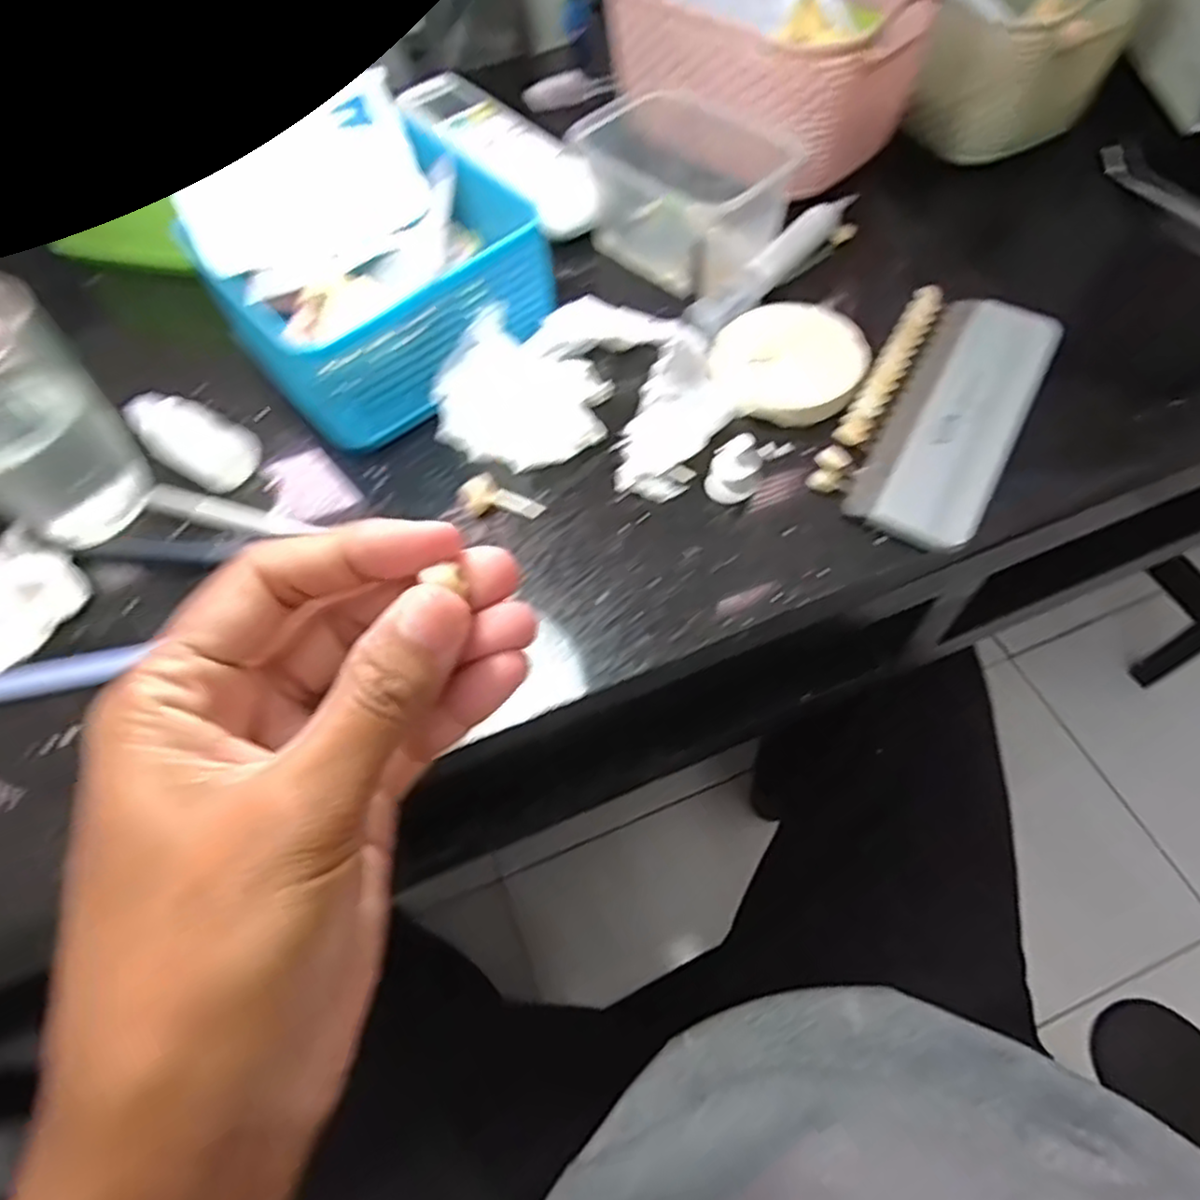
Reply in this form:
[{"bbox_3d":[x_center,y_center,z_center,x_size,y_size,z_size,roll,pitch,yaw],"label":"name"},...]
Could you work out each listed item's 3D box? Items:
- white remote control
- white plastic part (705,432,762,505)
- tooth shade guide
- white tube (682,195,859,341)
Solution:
[{"bbox_3d":[-0.060,-0.273,0.440,0.050,0.015,0.175,-35,67,-15],"label":"white remote control"},{"bbox_3d":[0.057,-0.056,0.310,0.021,0.025,0.017,14,64,9],"label":"white plastic part"},{"bbox_3d":[0.153,-0.088,0.330,0.068,0.009,0.147,28,67,15],"label":"tooth shade guide"},{"bbox_3d":[0.094,-0.178,0.378,0.020,0.012,0.130,40,71,19],"label":"white tube"}]

